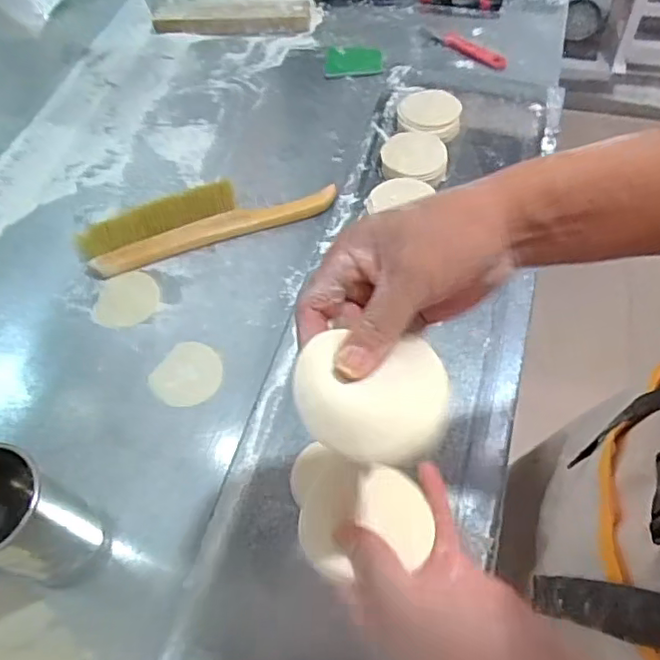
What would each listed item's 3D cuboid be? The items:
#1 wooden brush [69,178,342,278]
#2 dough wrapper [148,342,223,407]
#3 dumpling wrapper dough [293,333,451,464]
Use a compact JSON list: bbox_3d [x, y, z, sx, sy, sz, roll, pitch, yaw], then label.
[{"bbox_3d":[-0.167,-0.157,0.797,0.336,0.035,0.094,-19,59,-7],"label":"wooden brush"},{"bbox_3d":[-0.164,0.051,0.692,0.077,0.004,0.081,-2,58,3],"label":"dough wrapper"},{"bbox_3d":[0.023,0.035,0.320,0.080,0.012,0.071,-1,59,2],"label":"dumpling wrapper dough"}]

